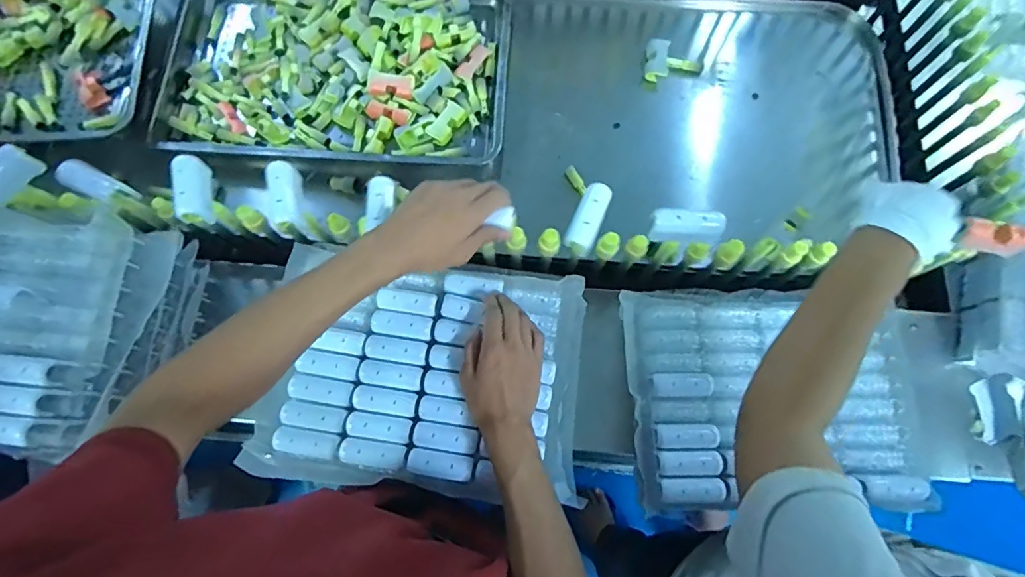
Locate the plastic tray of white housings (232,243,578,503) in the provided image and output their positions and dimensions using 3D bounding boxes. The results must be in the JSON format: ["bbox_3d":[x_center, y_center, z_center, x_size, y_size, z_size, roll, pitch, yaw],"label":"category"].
[{"bbox_3d":[-0.103,0.106,0.655,0.366,0.044,0.276,5,73,1],"label":"plastic tray of white housings"}]

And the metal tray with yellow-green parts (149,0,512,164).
[{"bbox_3d":[-0.300,-0.409,0.931,0.578,0.049,0.405,3,73,0],"label":"metal tray with yellow-green parts"}]

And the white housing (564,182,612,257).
[{"bbox_3d":[0.086,-0.079,0.592,0.031,0.030,0.081,25,74,6],"label":"white housing"}]

